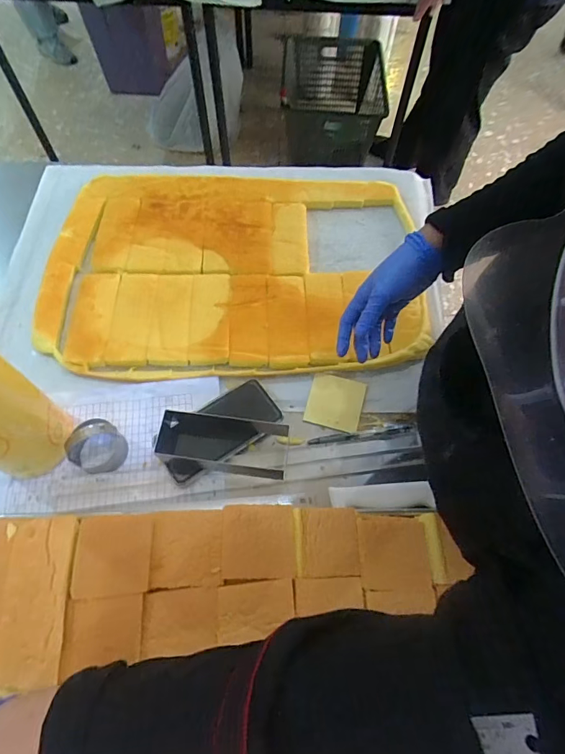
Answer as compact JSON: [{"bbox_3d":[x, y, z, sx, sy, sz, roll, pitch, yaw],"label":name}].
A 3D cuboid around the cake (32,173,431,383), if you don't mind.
[{"bbox_3d":[-0.072,-0.184,0.677,0.570,0.018,0.391,-3,69,-3],"label":"cake"}]

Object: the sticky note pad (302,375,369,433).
[{"bbox_3d":[0.075,0.035,0.599,0.075,0.004,0.076,15,69,4],"label":"sticky note pad"}]

